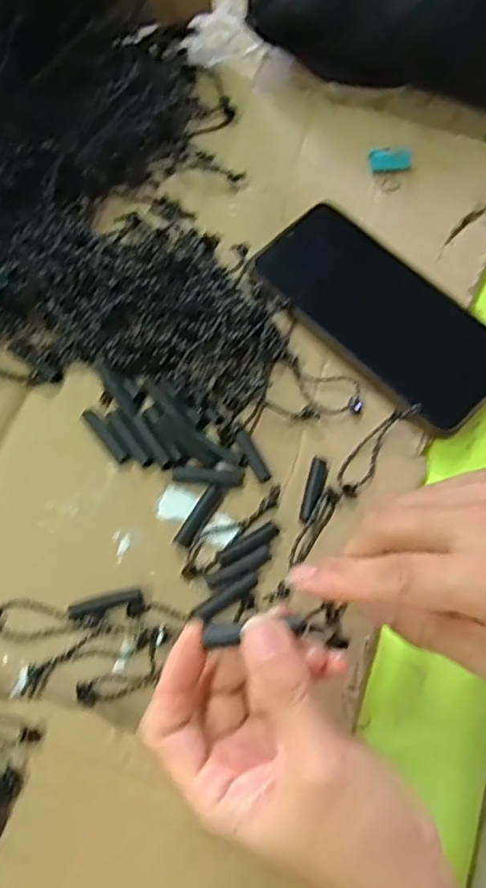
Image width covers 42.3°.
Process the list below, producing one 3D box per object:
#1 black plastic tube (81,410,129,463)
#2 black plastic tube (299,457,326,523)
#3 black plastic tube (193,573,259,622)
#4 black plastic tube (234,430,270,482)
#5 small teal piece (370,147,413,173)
[{"bbox_3d":[-0.078,-0.005,0.354,0.007,0.007,0.038,-39,74,-13],"label":"black plastic tube"},{"bbox_3d":[0.038,0.025,0.346,0.009,0.005,0.036,15,71,7],"label":"black plastic tube"},{"bbox_3d":[-0.008,0.078,0.322,0.036,0.006,0.008,-34,73,-11],"label":"black plastic tube"},{"bbox_3d":[0.005,0.007,0.352,0.008,0.005,0.031,-28,72,-9],"label":"black plastic tube"},{"bbox_3d":[0.099,-0.190,0.420,0.028,0.009,0.017,-1,70,1],"label":"small teal piece"}]

